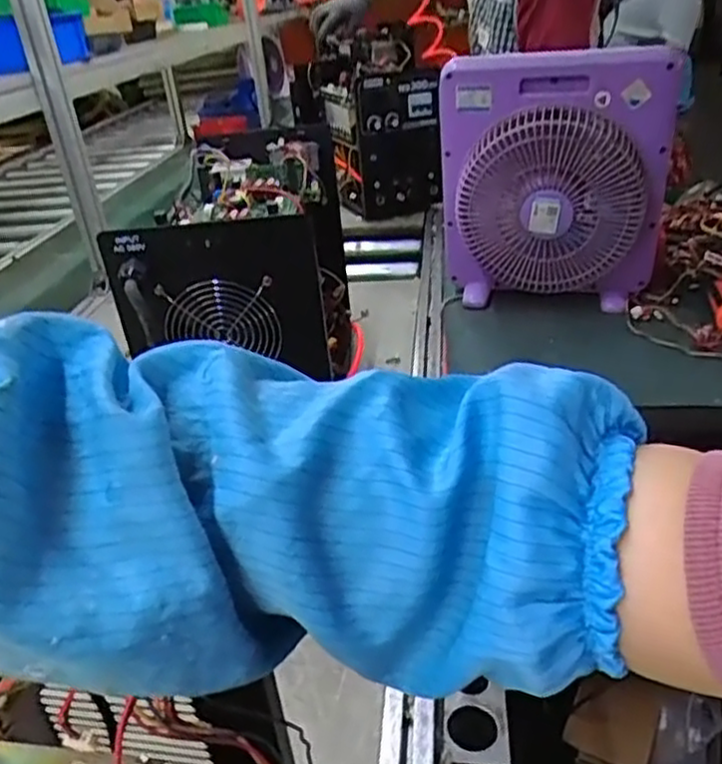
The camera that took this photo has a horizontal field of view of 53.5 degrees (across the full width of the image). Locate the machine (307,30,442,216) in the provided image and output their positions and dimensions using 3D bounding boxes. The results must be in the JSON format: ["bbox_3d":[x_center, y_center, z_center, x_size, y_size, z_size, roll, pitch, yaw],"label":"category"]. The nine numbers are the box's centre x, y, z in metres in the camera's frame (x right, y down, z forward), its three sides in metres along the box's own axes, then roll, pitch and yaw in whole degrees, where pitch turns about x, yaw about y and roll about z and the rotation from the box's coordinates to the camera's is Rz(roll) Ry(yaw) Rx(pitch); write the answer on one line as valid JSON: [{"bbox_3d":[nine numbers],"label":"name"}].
[{"bbox_3d":[0.027,-0.577,1.590,0.173,0.324,0.417,-11,30,-9],"label":"machine"}]

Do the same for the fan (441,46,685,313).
[{"bbox_3d":[0.268,-0.276,0.997,0.298,0.329,0.098,0,30,10],"label":"fan"}]

